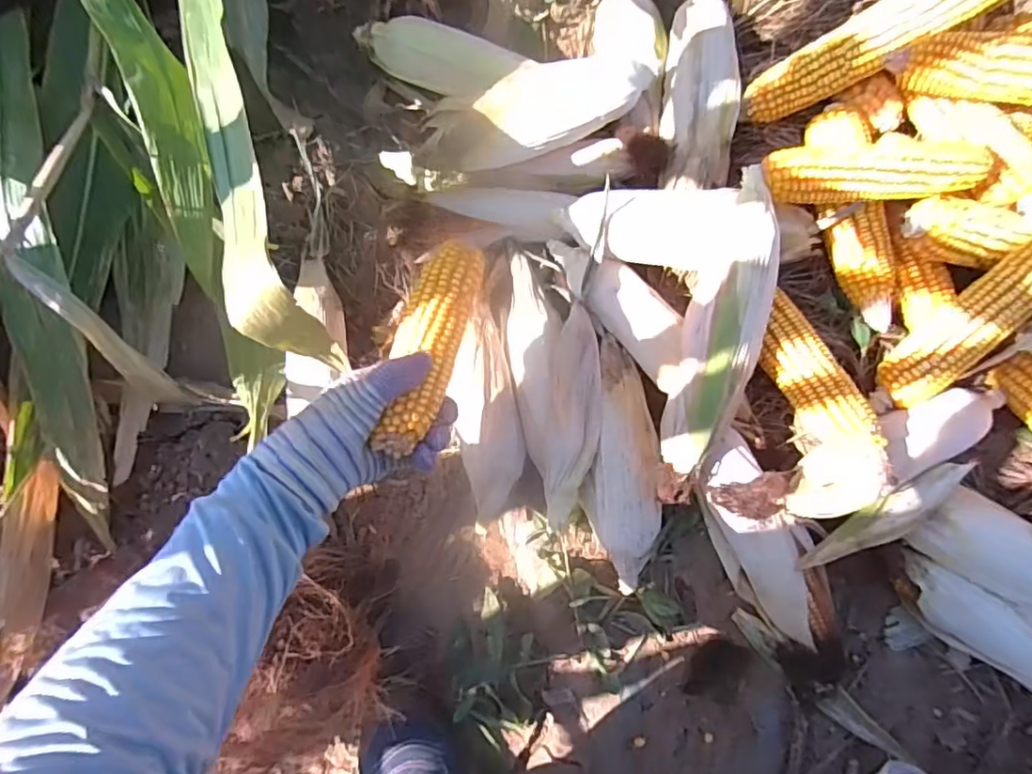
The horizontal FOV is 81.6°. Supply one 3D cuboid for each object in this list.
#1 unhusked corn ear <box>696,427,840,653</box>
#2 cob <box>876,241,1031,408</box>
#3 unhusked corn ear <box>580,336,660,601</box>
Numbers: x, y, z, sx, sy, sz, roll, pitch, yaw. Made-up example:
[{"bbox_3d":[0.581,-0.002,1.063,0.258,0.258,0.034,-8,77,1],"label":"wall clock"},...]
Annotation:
[{"bbox_3d":[0.213,0.136,0.522,0.069,0.062,0.196,-25,81,2],"label":"unhusked corn ear"},{"bbox_3d":[0.373,-0.055,0.479,0.049,0.039,0.178,46,107,9],"label":"cob"},{"bbox_3d":[0.097,0.074,0.557,0.071,0.045,0.227,-2,82,5],"label":"unhusked corn ear"}]

